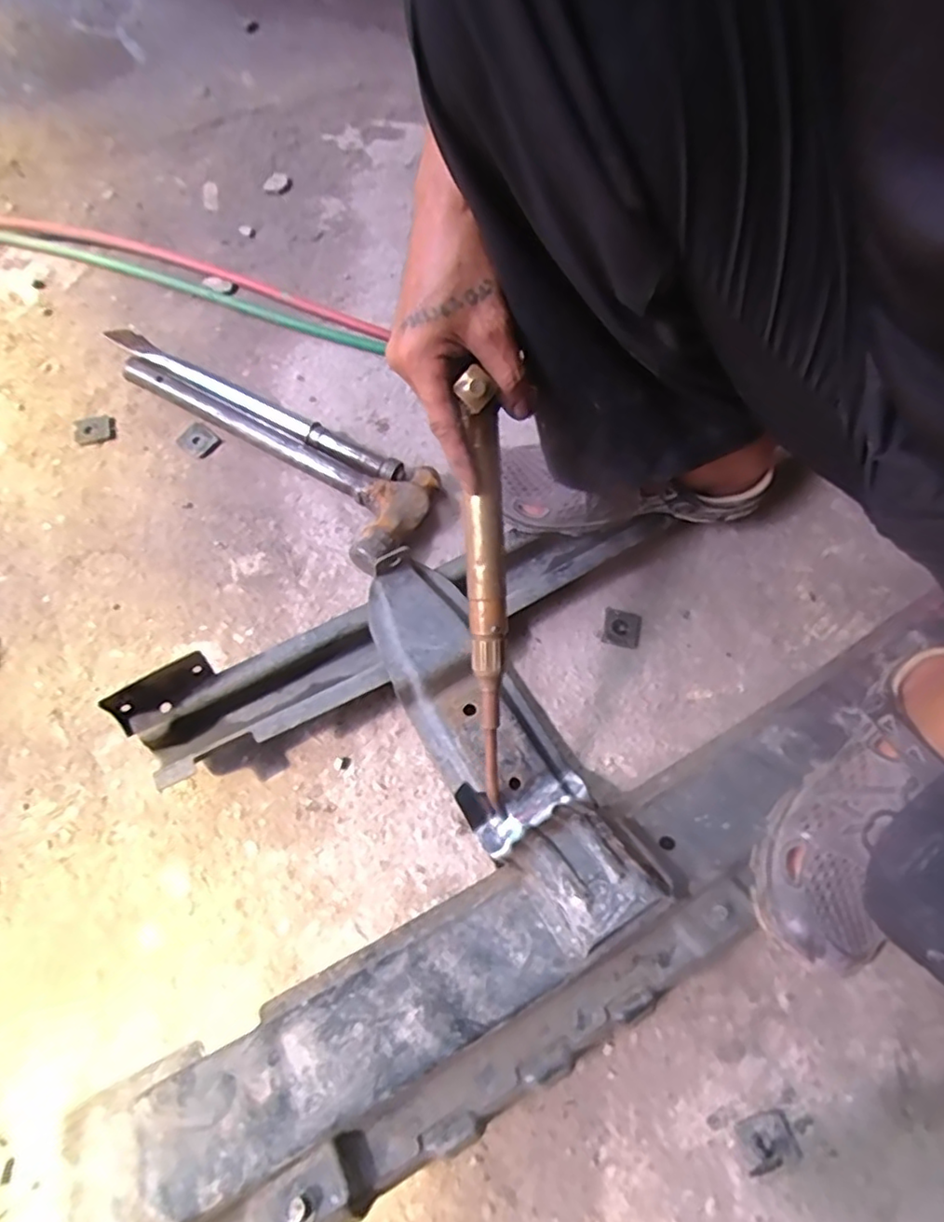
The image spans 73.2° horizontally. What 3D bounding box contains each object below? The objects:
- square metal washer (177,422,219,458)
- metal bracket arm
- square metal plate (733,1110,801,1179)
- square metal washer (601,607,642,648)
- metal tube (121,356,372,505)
[{"bbox_3d":[-0.281,-0.175,0.649,0.036,0.009,0.033,34,70,11],"label":"square metal washer"},{"bbox_3d":[0.016,0.092,0.497,0.096,0.102,0.315,-28,71,-13],"label":"metal bracket arm"},{"bbox_3d":[0.205,0.368,0.440,0.039,0.004,0.030,-12,68,-8],"label":"square metal plate"},{"bbox_3d":[0.139,0.015,0.591,0.034,0.004,0.035,13,67,3],"label":"square metal washer"},{"bbox_3d":[-0.225,-0.184,0.640,0.289,0.031,0.027,30,69,10],"label":"metal tube"}]

